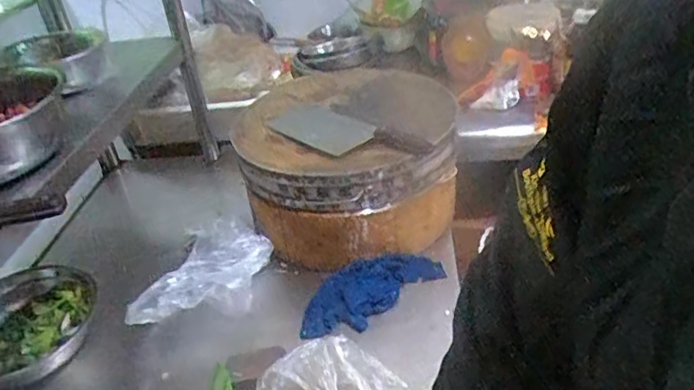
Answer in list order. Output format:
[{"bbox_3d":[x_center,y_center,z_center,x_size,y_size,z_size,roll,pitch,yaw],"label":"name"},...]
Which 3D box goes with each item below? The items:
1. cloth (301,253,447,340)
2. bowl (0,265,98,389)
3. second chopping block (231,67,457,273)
[{"bbox_3d":[0.033,0.150,0.920,0.256,0.026,0.105,-26,61,-28],"label":"cloth"},{"bbox_3d":[-0.503,0.196,0.885,0.186,0.073,0.209,-18,35,-15],"label":"bowl"},{"bbox_3d":[0.002,-0.078,1.089,0.375,0.190,0.436,-9,34,-2],"label":"second chopping block"}]

